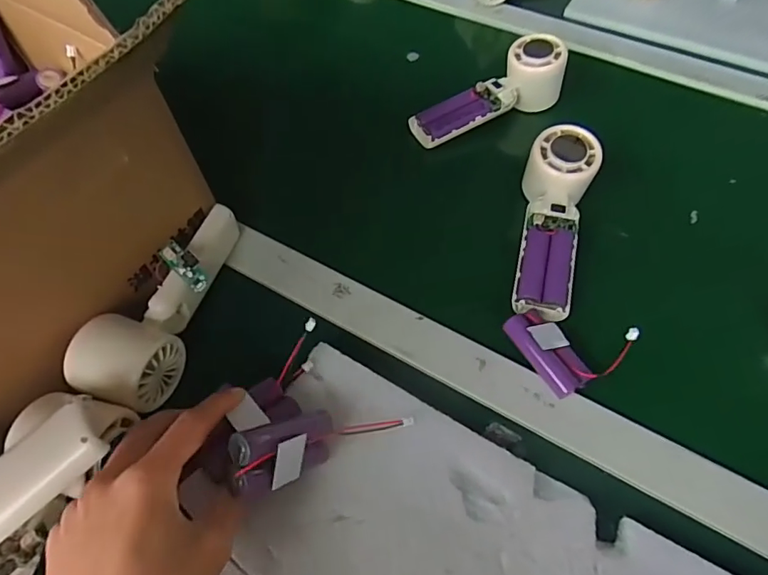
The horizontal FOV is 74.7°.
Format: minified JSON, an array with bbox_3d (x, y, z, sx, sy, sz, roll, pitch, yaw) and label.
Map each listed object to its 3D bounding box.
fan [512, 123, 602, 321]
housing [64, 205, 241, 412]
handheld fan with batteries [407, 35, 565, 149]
[{"bbox_3d":[0.139,-0.057,0.405,0.053,0.054,0.158,12,59,5],"label":"fan"},{"bbox_3d":[-0.161,0.007,0.370,0.055,0.051,0.164,14,59,10],"label":"housing"},{"bbox_3d":[0.105,-0.192,0.509,0.162,0.050,0.051,-28,63,-3],"label":"handheld fan with batteries"}]

